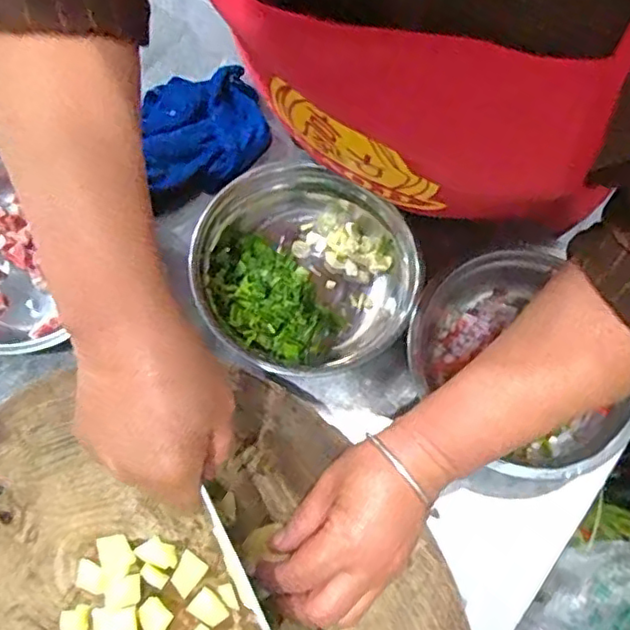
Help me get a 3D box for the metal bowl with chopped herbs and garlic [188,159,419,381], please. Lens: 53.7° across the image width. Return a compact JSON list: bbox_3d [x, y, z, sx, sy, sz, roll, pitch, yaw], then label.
[{"bbox_3d":[-0.005,-0.042,0.514,0.182,0.072,0.187,1,71,-2],"label":"metal bowl with chopped herbs and garlic"}]

